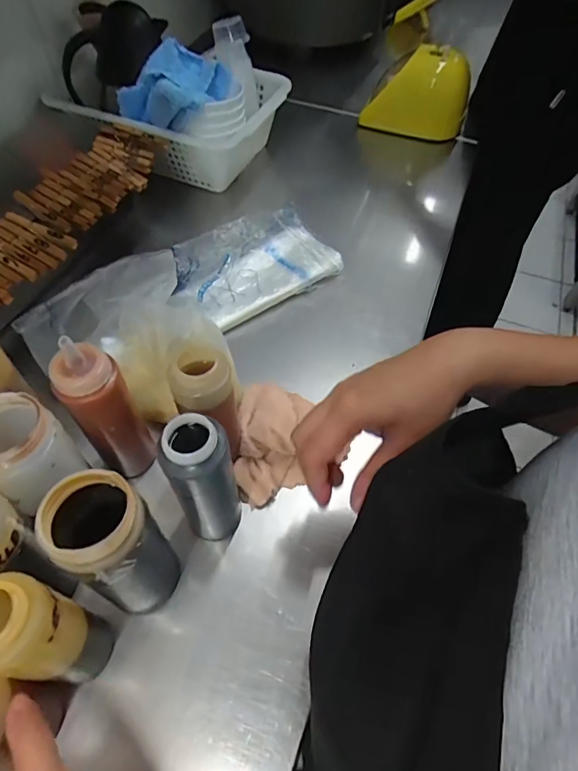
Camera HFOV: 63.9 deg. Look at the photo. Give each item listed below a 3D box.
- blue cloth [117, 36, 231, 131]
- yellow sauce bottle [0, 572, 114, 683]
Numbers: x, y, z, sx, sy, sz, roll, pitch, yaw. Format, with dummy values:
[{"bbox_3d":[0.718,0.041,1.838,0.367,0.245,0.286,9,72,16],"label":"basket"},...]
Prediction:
[{"bbox_3d":[-0.149,-0.414,0.634,0.120,0.058,0.124,21,57,12],"label":"blue cloth"},{"bbox_3d":[-0.153,0.161,0.298,0.043,0.146,0.044,1,55,-2],"label":"yellow sauce bottle"}]

